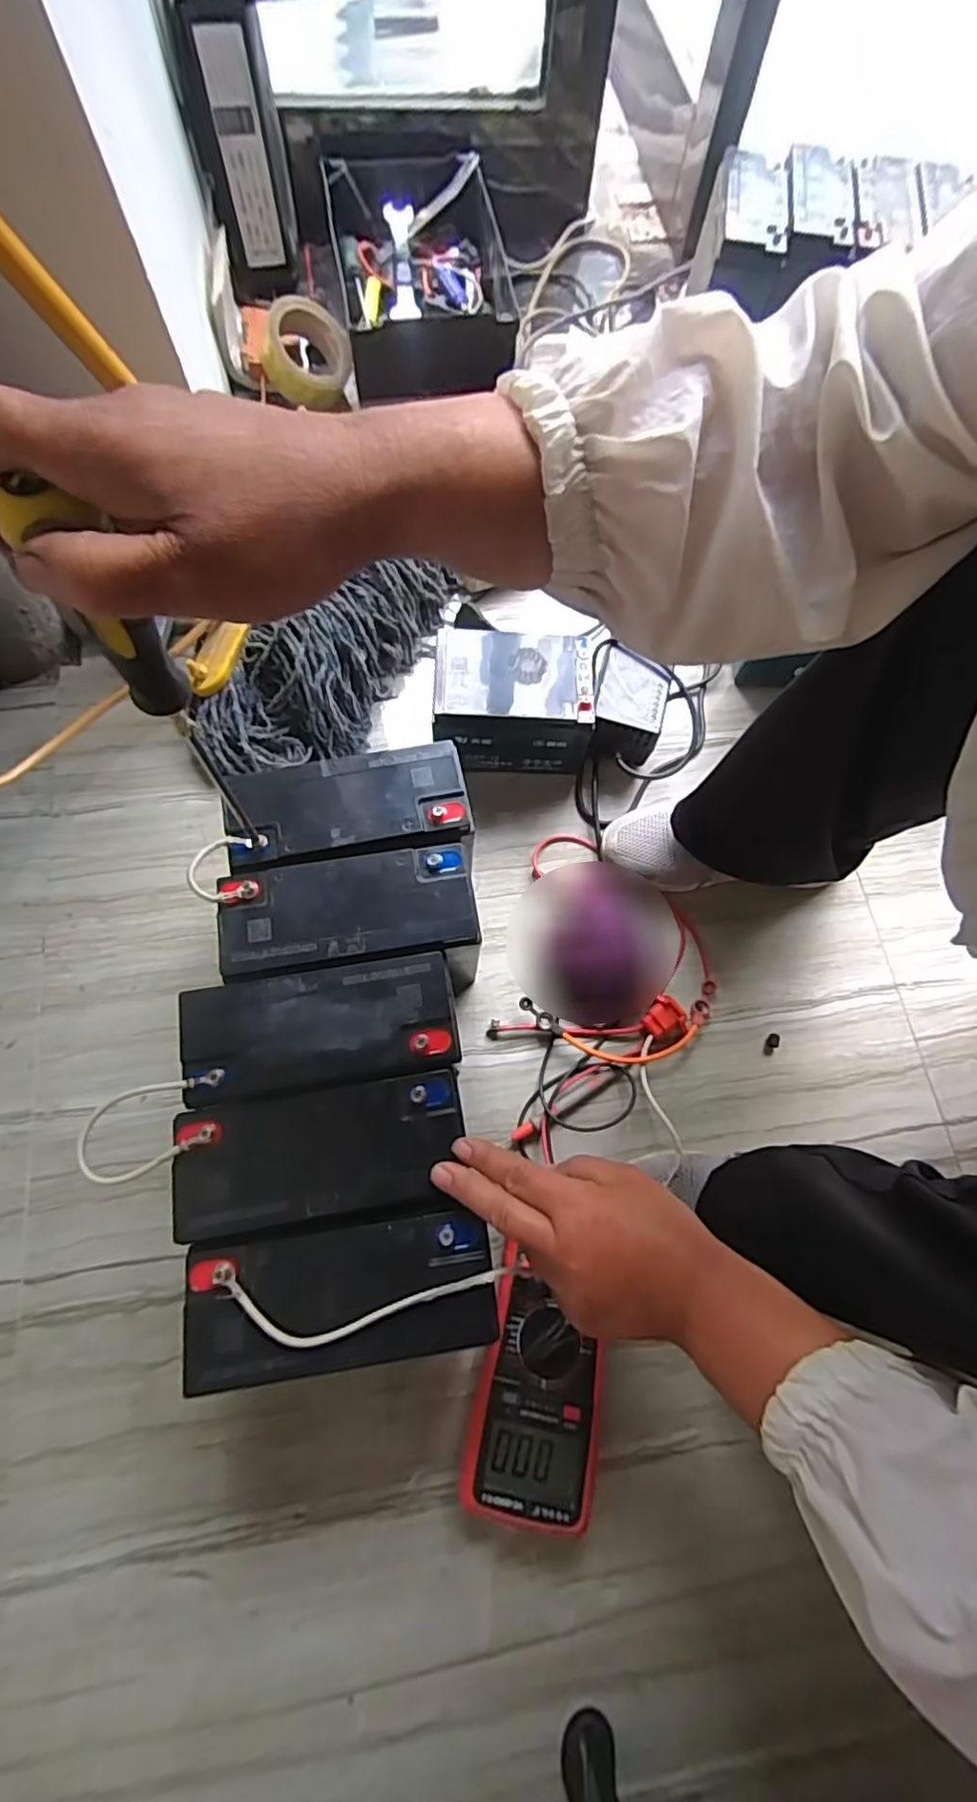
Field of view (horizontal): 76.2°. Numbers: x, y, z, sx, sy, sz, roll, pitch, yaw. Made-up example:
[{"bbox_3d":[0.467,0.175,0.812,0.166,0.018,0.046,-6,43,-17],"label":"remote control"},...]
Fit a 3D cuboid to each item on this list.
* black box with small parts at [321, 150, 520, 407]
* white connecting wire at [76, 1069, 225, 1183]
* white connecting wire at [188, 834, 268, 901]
[{"bbox_3d":[-0.083,-0.824,0.819,0.220,0.080,0.350,-9,73,-6],"label":"black box with small parts"},{"bbox_3d":[-0.202,0.137,0.377,0.085,0.010,0.050,-14,74,-6],"label":"white connecting wire"},{"bbox_3d":[-0.180,-0.024,0.426,0.046,0.016,0.047,-3,73,-3],"label":"white connecting wire"}]

